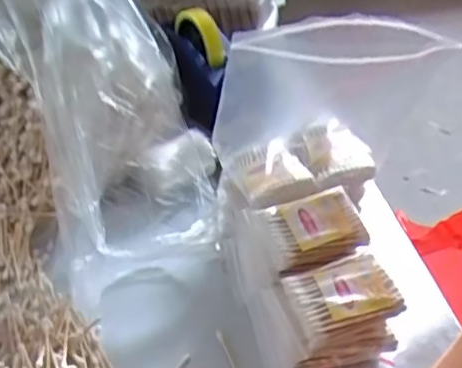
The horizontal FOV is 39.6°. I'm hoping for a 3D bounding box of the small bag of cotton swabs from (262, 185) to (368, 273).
[{"bbox_3d":[0.063,0.033,0.482,0.067,0.022,0.056,-12,34,-9],"label":"small bag of cotton swabs"}]

